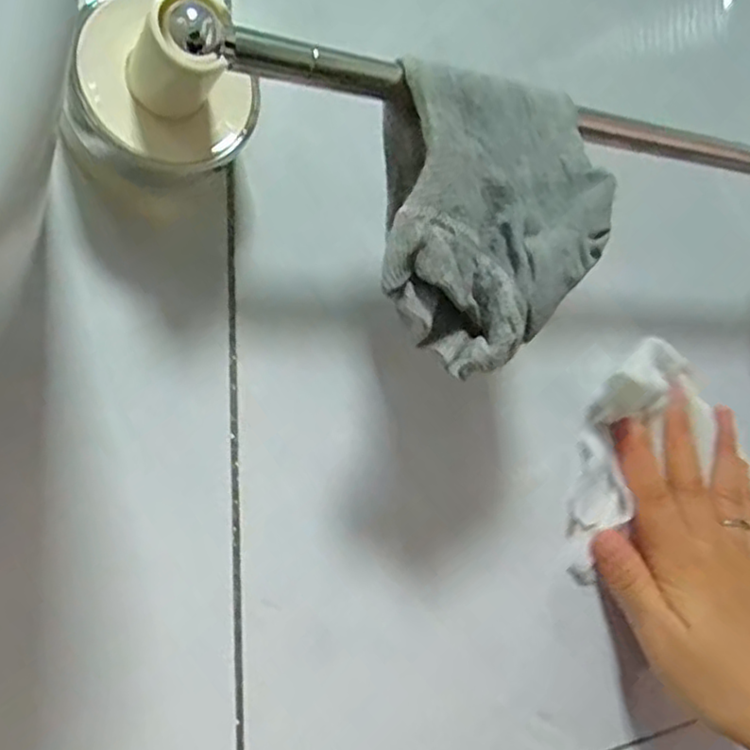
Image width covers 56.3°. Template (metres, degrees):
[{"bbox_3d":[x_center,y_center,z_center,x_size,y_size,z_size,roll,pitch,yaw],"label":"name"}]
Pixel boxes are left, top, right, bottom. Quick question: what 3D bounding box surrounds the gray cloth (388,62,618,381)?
[{"bbox_3d":[0.036,-0.051,0.219,0.073,0.090,0.022,-1,-3,-19],"label":"gray cloth"}]

